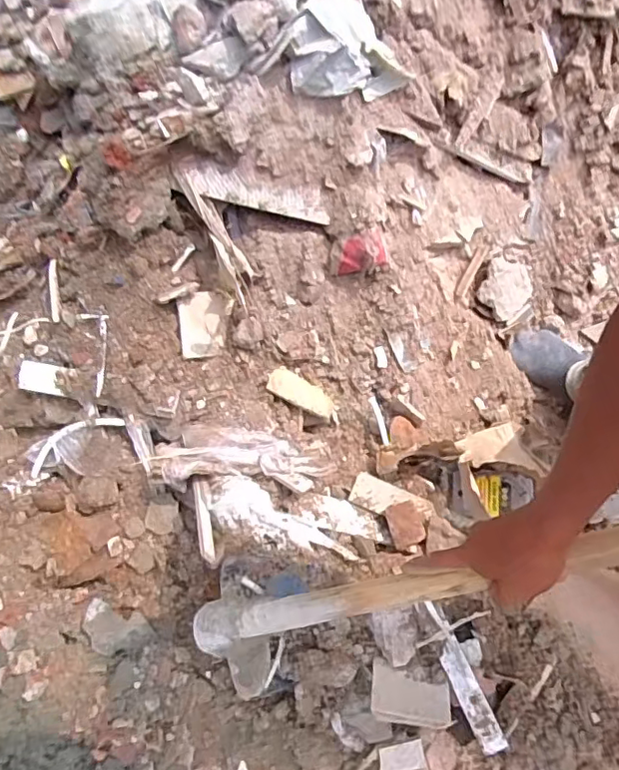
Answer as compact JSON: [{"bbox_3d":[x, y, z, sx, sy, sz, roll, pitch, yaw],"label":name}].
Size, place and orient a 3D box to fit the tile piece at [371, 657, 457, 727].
[{"bbox_3d":[0.132,0.398,0.721,0.099,0.007,0.070,3,35,9],"label":"tile piece"}]

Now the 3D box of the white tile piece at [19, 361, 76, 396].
[{"bbox_3d":[-0.414,-0.010,0.880,0.085,0.045,0.009,8,7,-3],"label":"white tile piece"}]

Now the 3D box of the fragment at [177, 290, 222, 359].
[{"bbox_3d":[-0.180,-0.099,0.910,0.062,0.103,0.008,-9,6,-21],"label":"fragment"}]

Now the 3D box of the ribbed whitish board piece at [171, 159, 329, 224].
[{"bbox_3d":[-0.088,-0.308,0.880,0.242,0.052,0.022,11,50,-12],"label":"ribbed whitish board piece"}]

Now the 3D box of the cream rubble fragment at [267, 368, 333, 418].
[{"bbox_3d":[-0.014,0.013,0.927,0.117,0.017,0.041,29,53,-6],"label":"cream rubble fragment"}]

